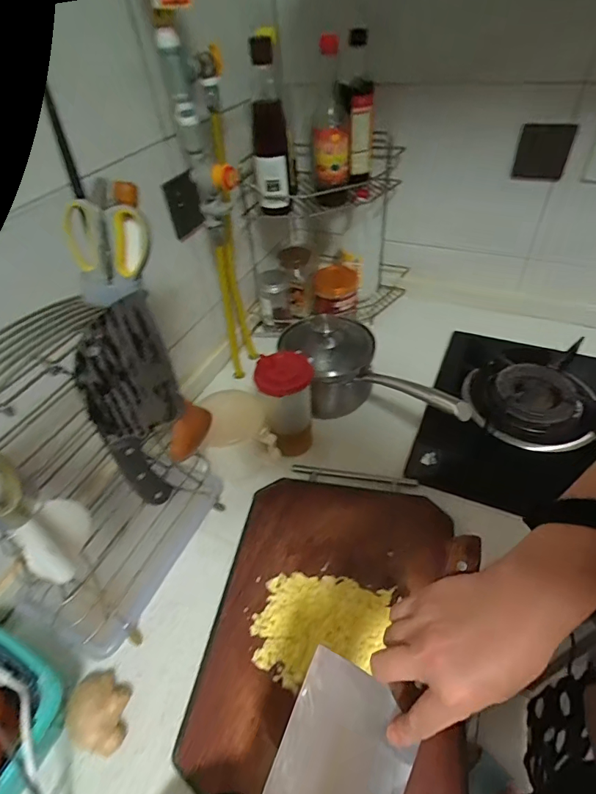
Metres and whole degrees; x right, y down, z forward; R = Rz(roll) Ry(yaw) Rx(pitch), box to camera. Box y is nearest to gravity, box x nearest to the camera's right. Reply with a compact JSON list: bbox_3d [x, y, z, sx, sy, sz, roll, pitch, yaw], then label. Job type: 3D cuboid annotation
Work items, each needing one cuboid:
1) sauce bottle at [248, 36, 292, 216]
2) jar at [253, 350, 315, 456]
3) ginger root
[{"bbox_3d":[-0.047,-0.415,0.685,0.058,0.246,0.069,-5,45,1],"label":"sauce bottle"},{"bbox_3d":[-0.017,0.016,0.676,0.081,0.165,0.076,-3,45,3],"label":"jar"},{"bbox_3d":[-0.222,0.349,0.475,0.072,0.037,0.066,-3,45,3],"label":"ginger root"}]

